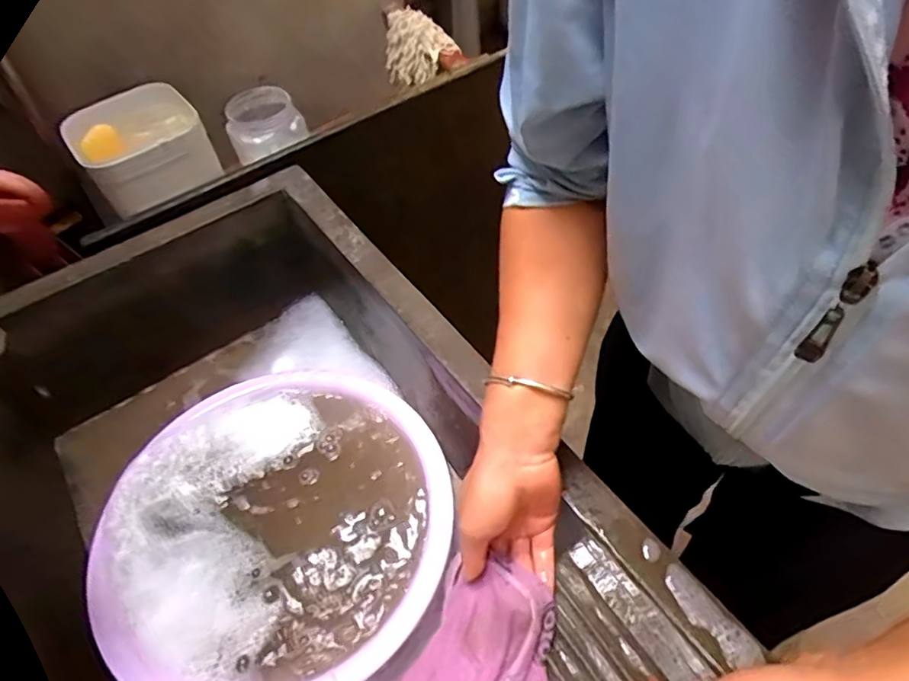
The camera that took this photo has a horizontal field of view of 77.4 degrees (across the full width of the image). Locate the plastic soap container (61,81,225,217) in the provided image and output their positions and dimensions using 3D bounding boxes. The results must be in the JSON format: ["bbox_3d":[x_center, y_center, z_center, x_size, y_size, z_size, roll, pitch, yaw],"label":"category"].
[{"bbox_3d":[-0.411,-0.253,0.756,0.152,0.104,0.125,-29,55,-16],"label":"plastic soap container"}]

